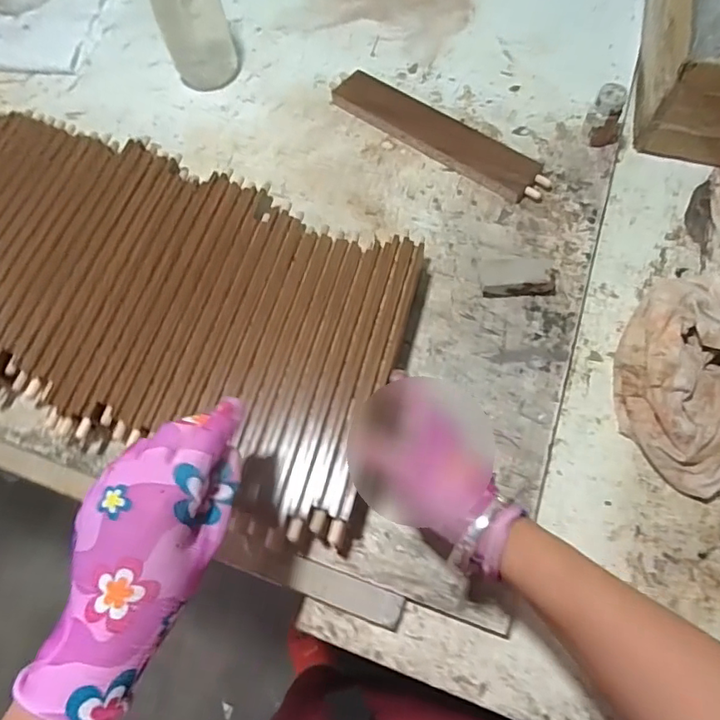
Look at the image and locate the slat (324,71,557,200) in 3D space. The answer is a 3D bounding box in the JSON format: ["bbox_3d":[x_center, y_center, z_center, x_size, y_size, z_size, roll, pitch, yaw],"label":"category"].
[{"bbox_3d":[0.085,-0.256,0.597,0.273,0.015,0.059,37,74,17],"label":"slat"}]

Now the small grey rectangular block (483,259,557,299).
[{"bbox_3d":[0.156,-0.081,0.513,0.072,0.025,0.038,4,67,6],"label":"small grey rectangular block"}]

